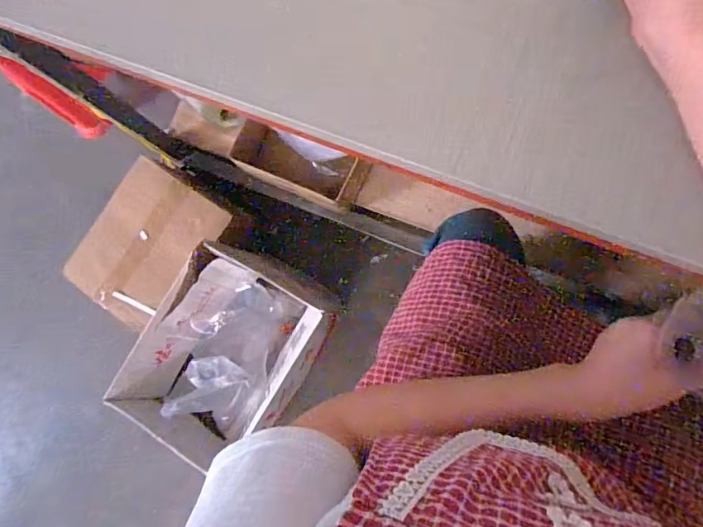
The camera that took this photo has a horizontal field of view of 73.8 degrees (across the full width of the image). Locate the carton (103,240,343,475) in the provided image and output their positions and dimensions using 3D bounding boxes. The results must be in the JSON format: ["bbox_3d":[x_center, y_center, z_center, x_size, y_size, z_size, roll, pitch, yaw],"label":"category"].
[{"bbox_3d":[-0.251,0.191,0.944,0.287,0.176,0.358,30,89,8],"label":"carton"}]

